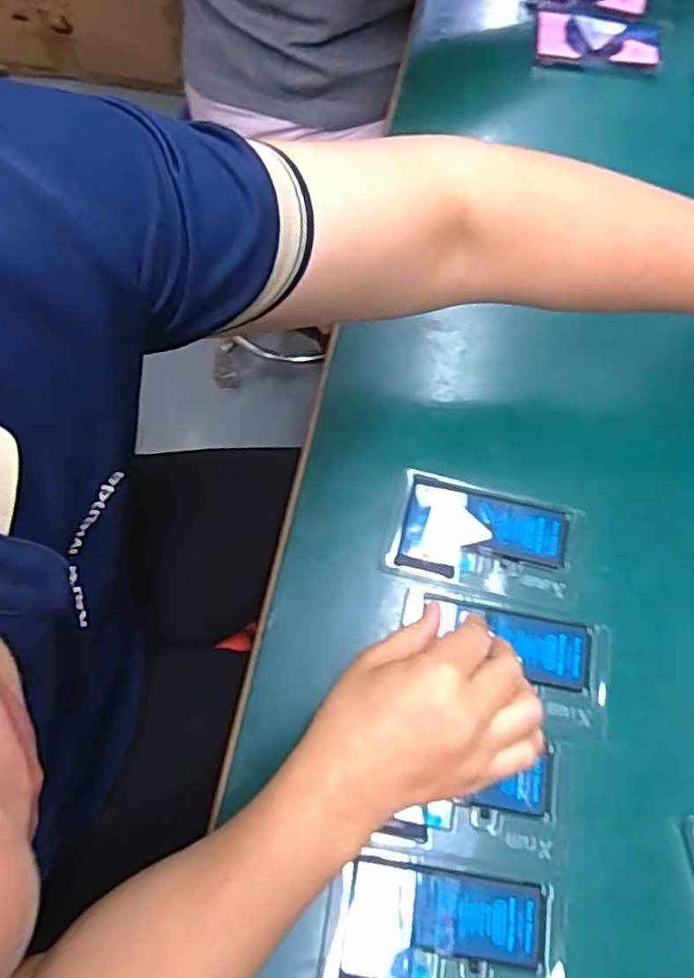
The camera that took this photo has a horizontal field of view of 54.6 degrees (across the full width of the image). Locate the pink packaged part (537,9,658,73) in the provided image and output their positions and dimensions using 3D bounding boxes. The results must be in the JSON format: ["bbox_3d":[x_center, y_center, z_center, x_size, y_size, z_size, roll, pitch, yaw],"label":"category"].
[{"bbox_3d":[0.235,-0.421,0.629,0.115,0.014,0.071,7,68,2],"label":"pink packaged part"}]

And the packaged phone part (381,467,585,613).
[{"bbox_3d":[0.091,0.034,0.447,0.124,0.004,0.073,13,69,5],"label":"packaged phone part"}]

